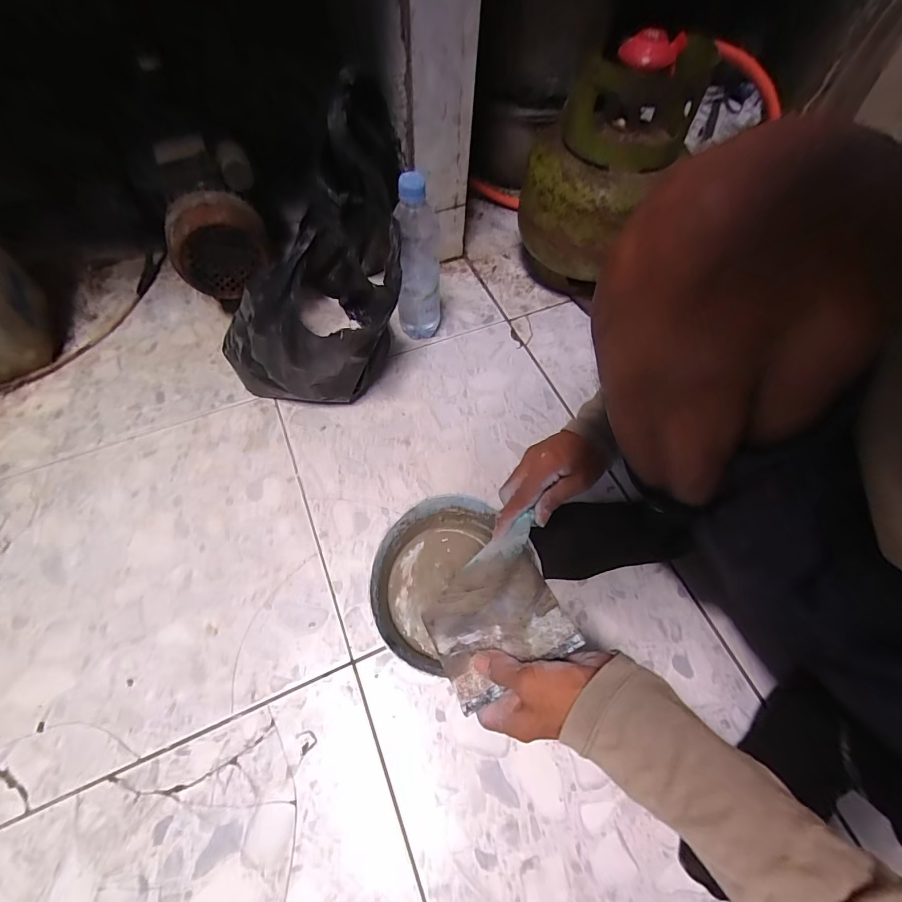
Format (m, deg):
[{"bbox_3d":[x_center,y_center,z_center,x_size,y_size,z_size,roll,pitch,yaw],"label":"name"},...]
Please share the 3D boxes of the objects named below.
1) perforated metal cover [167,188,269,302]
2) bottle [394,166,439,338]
[{"bbox_3d":[-0.340,-0.303,0.621,0.133,0.118,0.081,-12,58,-10],"label":"perforated metal cover"},{"bbox_3d":[-0.047,-0.257,0.600,0.064,0.238,0.052,-3,57,-4],"label":"bottle"}]

